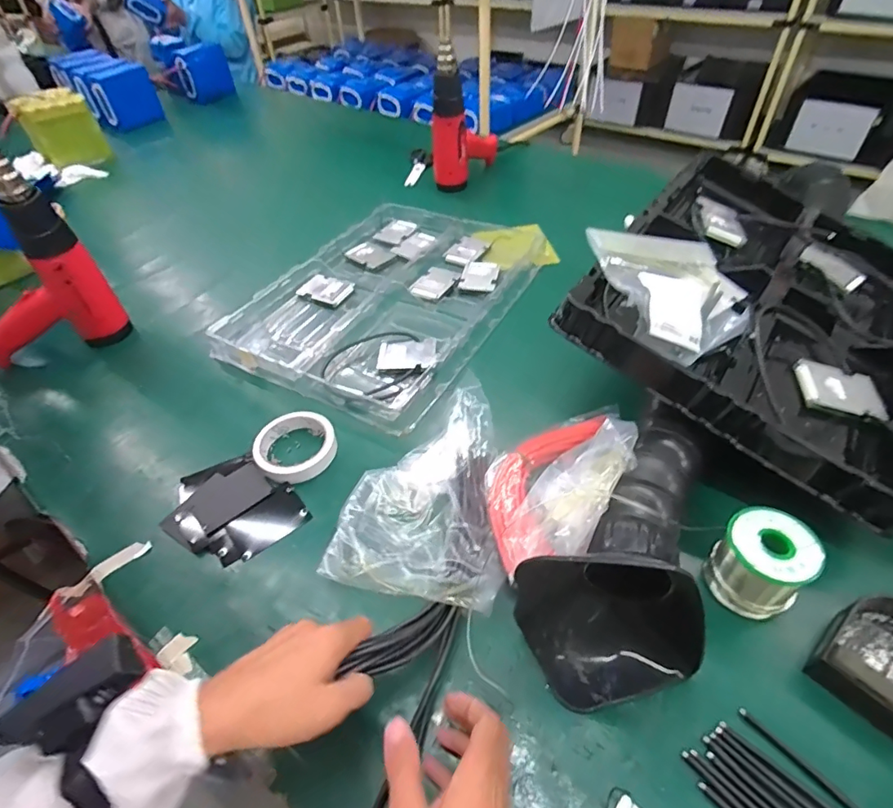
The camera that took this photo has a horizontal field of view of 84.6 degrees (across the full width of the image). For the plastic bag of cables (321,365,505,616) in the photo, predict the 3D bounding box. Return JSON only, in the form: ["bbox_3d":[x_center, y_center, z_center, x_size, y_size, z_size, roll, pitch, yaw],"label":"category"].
[{"bbox_3d":[-0.005,0.084,0.515,0.164,0.051,0.237,12,49,15],"label":"plastic bag of cables"}]

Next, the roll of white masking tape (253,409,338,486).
[{"bbox_3d":[-0.182,0.049,0.588,0.090,0.022,0.096,-3,47,3],"label":"roll of white masking tape"}]

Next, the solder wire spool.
[{"bbox_3d":[0.276,0.142,0.434,0.064,0.083,0.072,-32,52,-22],"label":"solder wire spool"}]

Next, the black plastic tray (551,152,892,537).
[{"bbox_3d":[0.385,-0.127,0.590,0.343,0.073,0.482,38,56,10],"label":"black plastic tray"}]

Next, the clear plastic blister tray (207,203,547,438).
[{"bbox_3d":[-0.081,-0.190,0.794,0.354,0.030,0.492,20,52,22],"label":"clear plastic blister tray"}]

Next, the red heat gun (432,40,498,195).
[{"bbox_3d":[0.041,-0.599,1.046,0.066,0.269,0.197,18,51,20],"label":"red heat gun"}]

